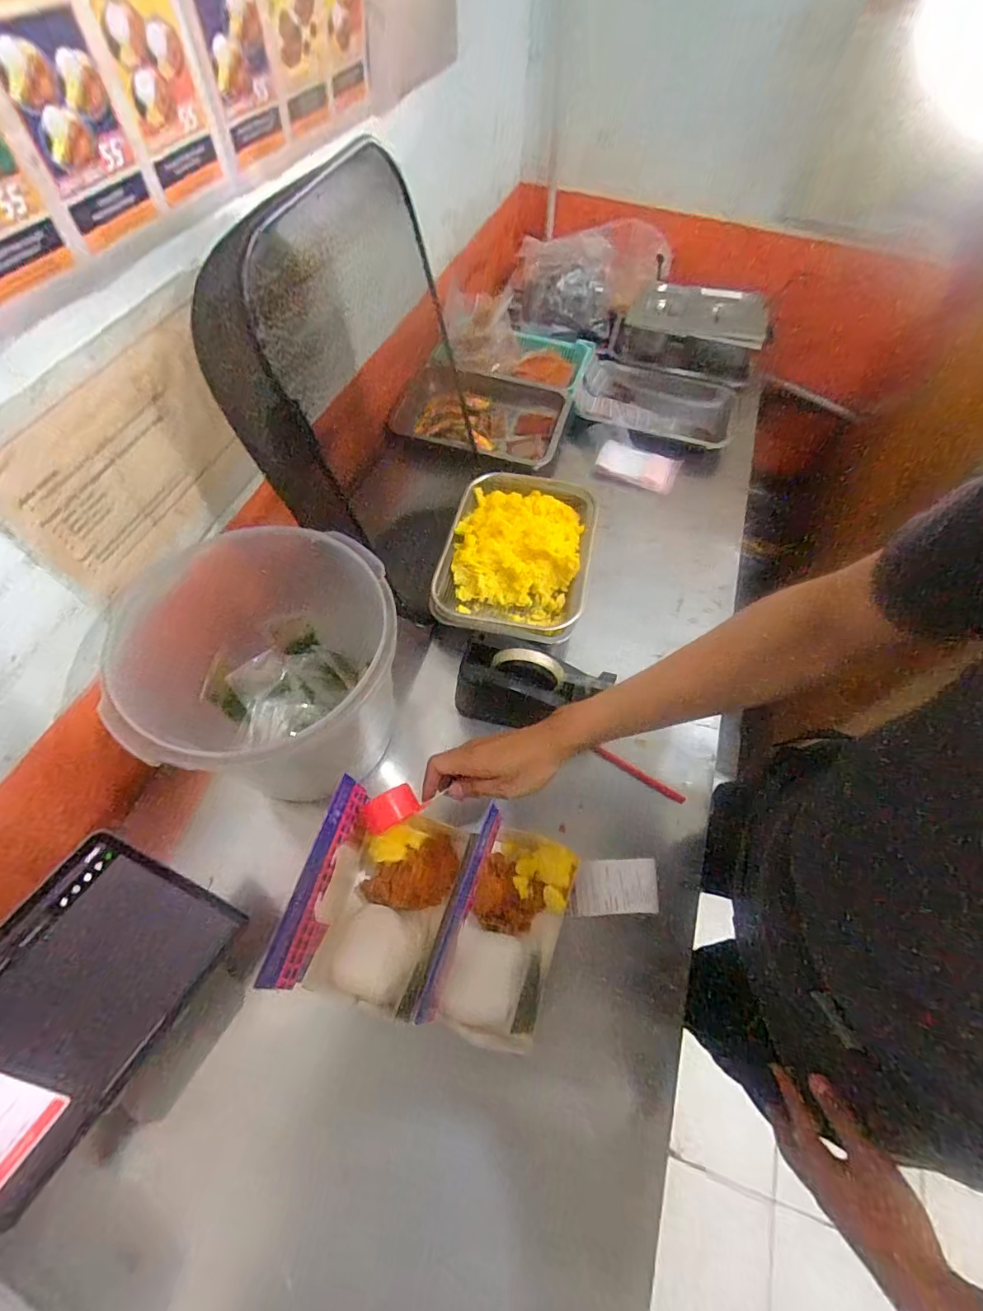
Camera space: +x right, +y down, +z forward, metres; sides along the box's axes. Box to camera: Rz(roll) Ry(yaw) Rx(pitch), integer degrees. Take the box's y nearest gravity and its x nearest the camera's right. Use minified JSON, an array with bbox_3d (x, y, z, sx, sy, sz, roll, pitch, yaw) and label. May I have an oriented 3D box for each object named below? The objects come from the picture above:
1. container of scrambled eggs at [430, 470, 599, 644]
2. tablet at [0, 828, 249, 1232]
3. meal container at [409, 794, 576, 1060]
[{"bbox_3d":[0.037,-0.149,0.774,0.217,0.080,0.294,11,60,4],"label":"container of scrambled eggs"},{"bbox_3d":[-0.352,0.293,0.405,0.162,0.010,0.251,49,62,-25],"label":"tablet"},{"bbox_3d":[0.013,0.290,0.541,0.114,0.059,0.203,17,61,7],"label":"meal container"}]

